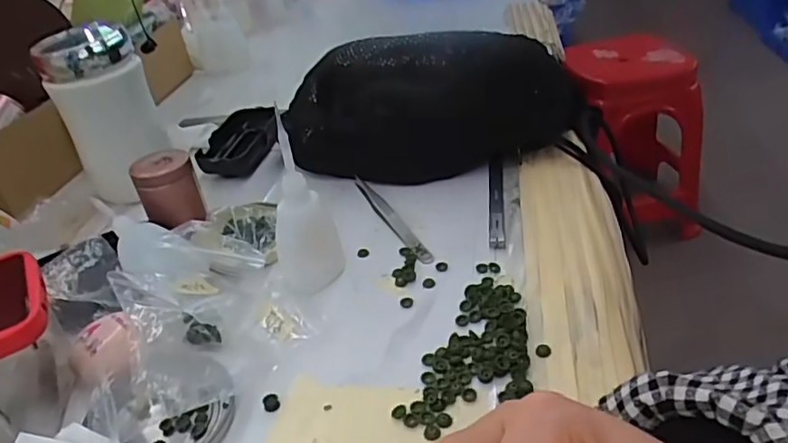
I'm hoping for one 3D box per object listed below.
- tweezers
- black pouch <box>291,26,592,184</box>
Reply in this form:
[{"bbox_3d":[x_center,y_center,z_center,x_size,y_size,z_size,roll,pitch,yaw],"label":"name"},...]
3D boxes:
[{"bbox_3d":[-0.005,-0.005,0.452,0.014,0.004,0.129,-18,36,-17],"label":"tweezers"},{"bbox_3d":[0.033,-0.106,0.497,0.248,0.106,0.078,-8,34,-1],"label":"black pouch"}]

